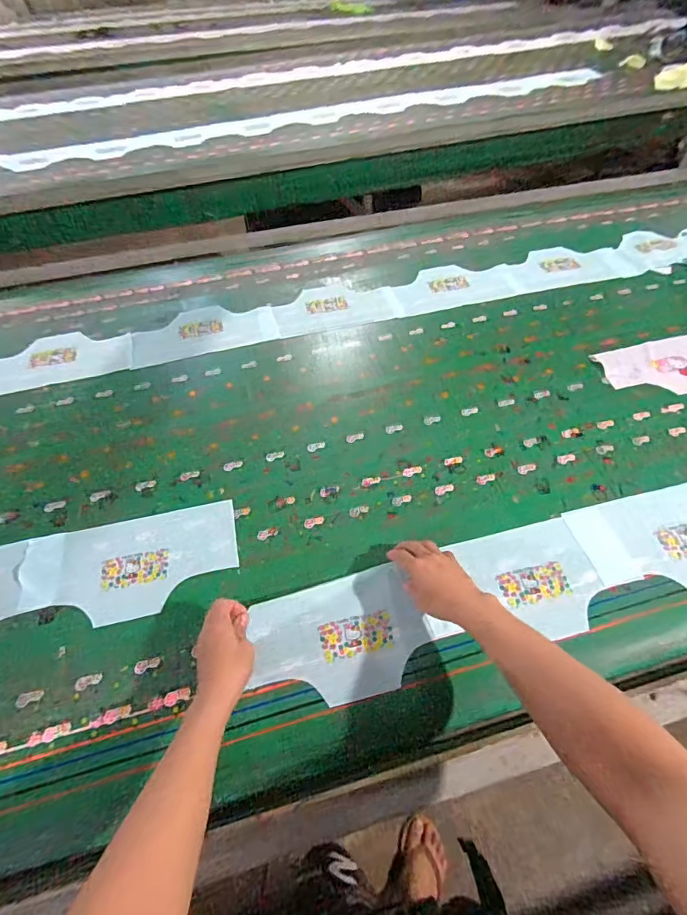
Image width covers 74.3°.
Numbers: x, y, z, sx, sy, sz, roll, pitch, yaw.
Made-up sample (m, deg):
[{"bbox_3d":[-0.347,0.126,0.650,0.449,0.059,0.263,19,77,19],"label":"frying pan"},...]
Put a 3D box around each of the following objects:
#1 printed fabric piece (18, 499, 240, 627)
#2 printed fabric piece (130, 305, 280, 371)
[{"bbox_3d":[-0.335,0.170,0.716,0.326,0.011,0.169,-11,55,-5],"label":"printed fabric piece"},{"bbox_3d":[-0.327,-0.297,1.058,0.329,0.004,0.163,-16,56,-8],"label":"printed fabric piece"}]

